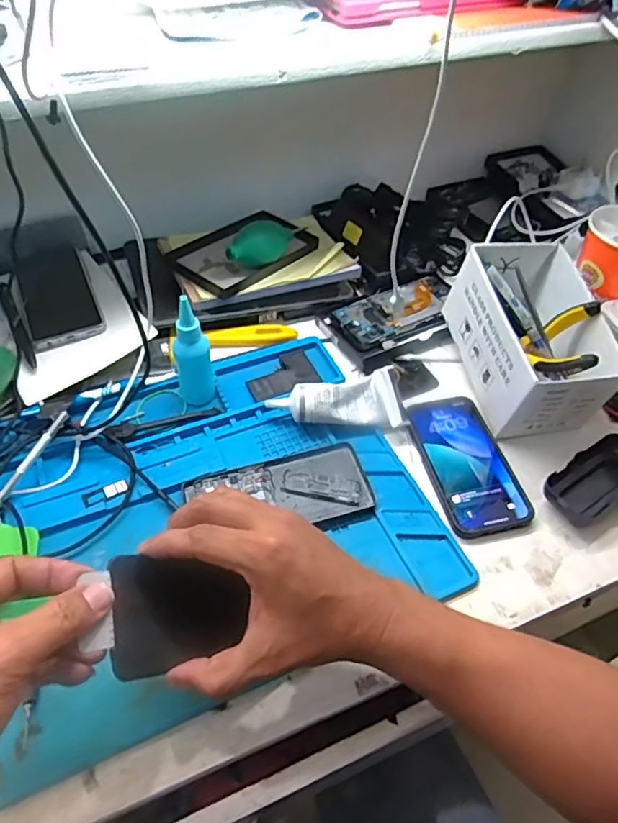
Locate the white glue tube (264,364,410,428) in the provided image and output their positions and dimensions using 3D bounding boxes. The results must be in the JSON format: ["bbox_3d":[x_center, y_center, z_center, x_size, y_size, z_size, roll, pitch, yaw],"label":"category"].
[{"bbox_3d":[0.028,-0.013,0.556,0.134,0.036,0.053,3,50,1],"label":"white glue tube"}]

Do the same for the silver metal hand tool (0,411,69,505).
[{"bbox_3d":[-0.251,0.046,0.498,0.010,0.012,0.112,23,67,17],"label":"silver metal hand tool"}]

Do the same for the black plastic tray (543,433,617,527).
[{"bbox_3d":[0.264,0.062,0.519,0.110,0.023,0.052,-27,56,-23],"label":"black plastic tray"}]

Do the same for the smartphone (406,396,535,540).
[{"bbox_3d":[0.150,0.048,0.534,0.076,0.015,0.144,-10,51,-10],"label":"smartphone"}]

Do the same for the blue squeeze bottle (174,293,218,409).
[{"bbox_3d":[-0.112,-0.057,0.544,0.035,0.116,0.028,-9,50,-9],"label":"blue squeeze bottle"}]

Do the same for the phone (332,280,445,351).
[{"bbox_3d":[0.100,-0.115,0.664,0.138,0.019,0.080,-20,53,-17],"label":"phone"}]

